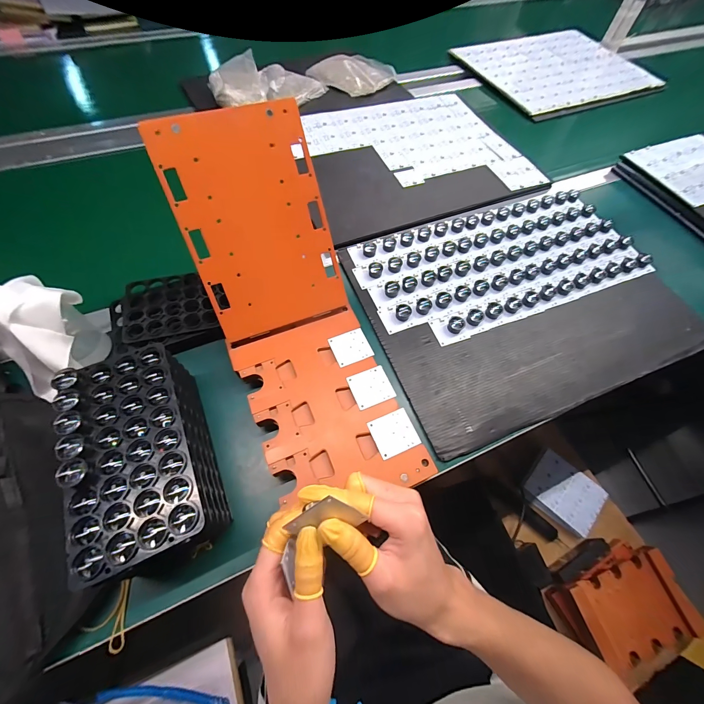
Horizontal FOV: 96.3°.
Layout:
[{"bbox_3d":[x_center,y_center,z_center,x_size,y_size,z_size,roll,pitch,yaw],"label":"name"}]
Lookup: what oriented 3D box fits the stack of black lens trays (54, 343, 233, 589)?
[{"bbox_3d":[-0.205,0.102,0.318,0.096,0.103,0.190,-22,67,-13],"label":"stack of black lens trays"}]

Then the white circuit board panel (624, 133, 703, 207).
[{"bbox_3d":[0.707,-0.380,0.645,0.243,0.010,0.181,-19,63,-11],"label":"white circuit board panel"}]

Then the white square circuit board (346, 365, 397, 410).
[{"bbox_3d":[0.023,0.042,0.380,0.047,0.004,0.044,-19,65,-13],"label":"white square circuit board"}]

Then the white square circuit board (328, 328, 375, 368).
[{"bbox_3d":[-0.002,-0.007,0.405,0.047,0.004,0.044,-19,66,-12],"label":"white square circuit board"}]

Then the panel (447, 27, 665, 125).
[{"bbox_3d":[0.573,-0.801,0.885,0.487,0.019,0.386,-20,66,-12],"label":"panel"}]

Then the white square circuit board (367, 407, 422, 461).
[{"bbox_3d":[0.048,0.091,0.355,0.048,0.004,0.044,-20,65,-13],"label":"white square circuit board"}]

